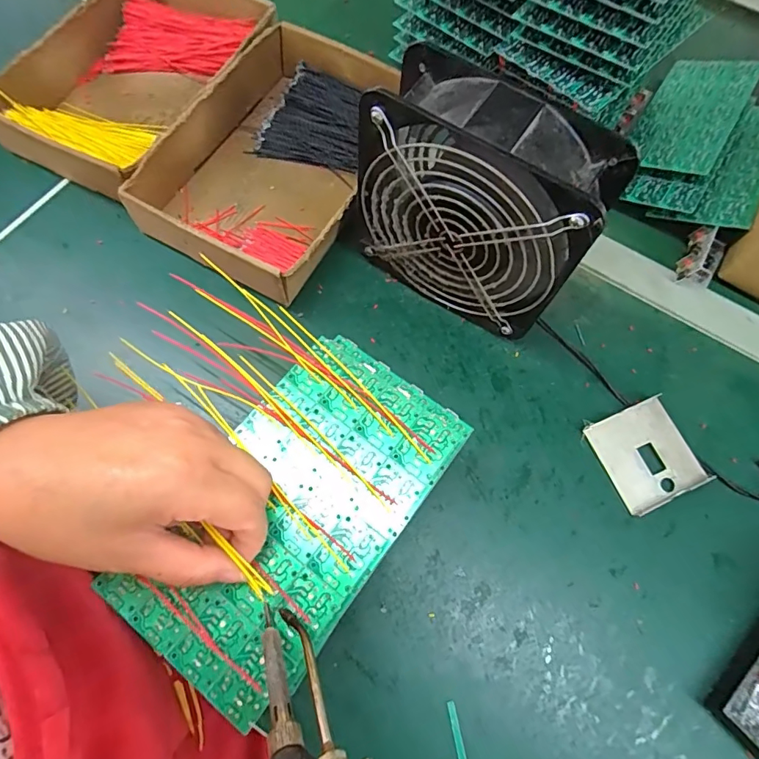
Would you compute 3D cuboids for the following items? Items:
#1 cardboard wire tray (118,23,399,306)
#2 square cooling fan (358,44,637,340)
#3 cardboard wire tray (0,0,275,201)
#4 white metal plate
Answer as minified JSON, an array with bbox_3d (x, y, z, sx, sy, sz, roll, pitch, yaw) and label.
[{"bbox_3d":[-0.079,-0.185,0.393,0.150,0.046,0.242,24,70,6],"label":"cardboard wire tray"},{"bbox_3d":[0.060,-0.112,0.322,0.156,0.151,0.067,35,72,10],"label":"square cooling fan"},{"bbox_3d":[-0.209,-0.270,0.421,0.160,0.044,0.237,26,71,7],"label":"cardboard wire tray"},{"bbox_3d":[0.193,0.054,0.344,0.063,0.009,0.068,-22,72,-10],"label":"white metal plate"}]

